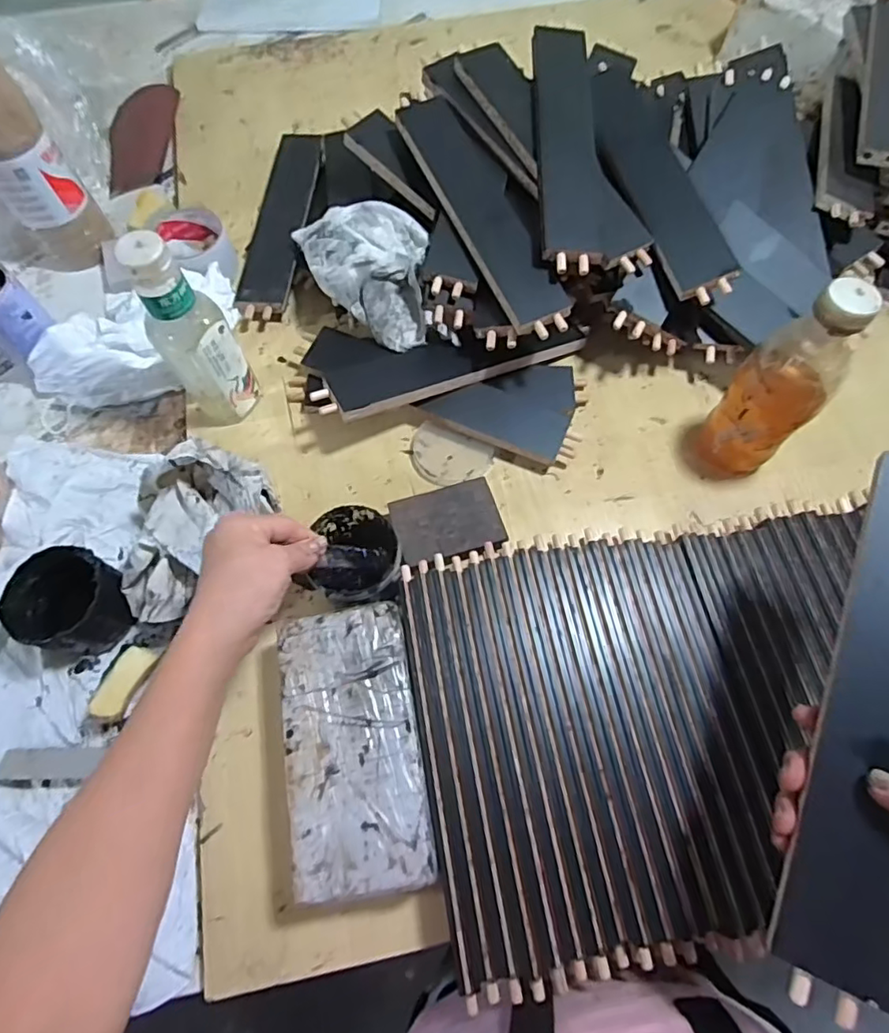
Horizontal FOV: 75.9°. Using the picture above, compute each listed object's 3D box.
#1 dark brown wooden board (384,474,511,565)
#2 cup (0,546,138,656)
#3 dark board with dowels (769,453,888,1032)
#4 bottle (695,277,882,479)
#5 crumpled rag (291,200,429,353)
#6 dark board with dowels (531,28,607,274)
[{"bbox_3d":[0.004,0.005,0.537,0.098,0.010,0.080,-16,59,-6],"label":"dark brown wooden board"},{"bbox_3d":[-0.330,0.078,0.511,0.087,0.070,0.080,-1,68,2],"label":"cup"},{"bbox_3d":[0.242,0.101,0.311,0.056,0.012,0.300,15,80,27],"label":"dark board with dowels"},{"bbox_3d":[0.288,-0.105,0.500,0.062,0.211,0.072,-42,72,-14],"label":"bottle"},{"bbox_3d":[-0.082,-0.262,0.604,0.131,0.054,0.178,-13,68,-3],"label":"crumpled rag"},{"bbox_3d":[0.118,-0.368,0.557,0.058,0.014,0.294,0,72,-2],"label":"dark board with dowels"}]

